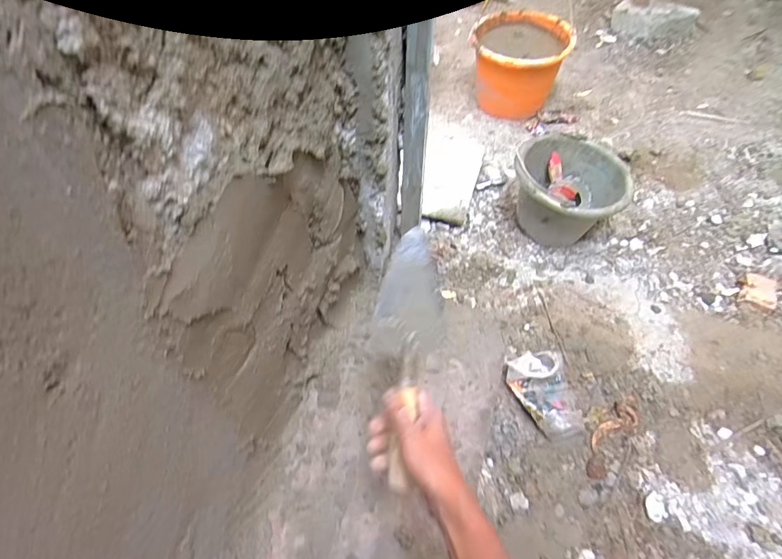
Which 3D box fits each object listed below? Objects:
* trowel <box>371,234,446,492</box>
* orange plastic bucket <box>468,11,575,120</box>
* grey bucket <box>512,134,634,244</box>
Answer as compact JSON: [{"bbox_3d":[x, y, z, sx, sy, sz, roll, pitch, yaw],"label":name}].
[{"bbox_3d":[0.020,0.089,0.546,0.084,0.043,0.295,4,76,0],"label":"trowel"},{"bbox_3d":[0.363,-0.629,1.336,0.263,0.210,0.255,1,50,-1],"label":"orange plastic bucket"},{"bbox_3d":[0.376,-0.188,1.015,0.227,0.163,0.228,1,50,-1],"label":"grey bucket"}]

